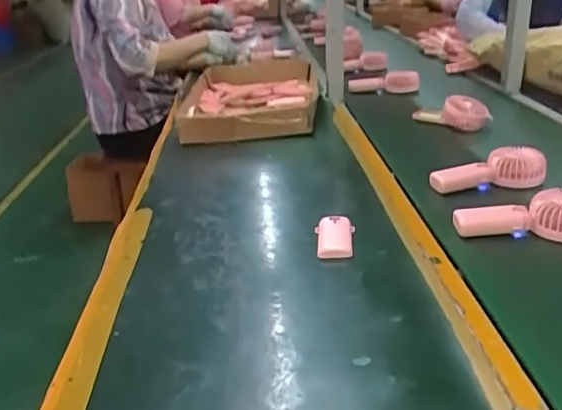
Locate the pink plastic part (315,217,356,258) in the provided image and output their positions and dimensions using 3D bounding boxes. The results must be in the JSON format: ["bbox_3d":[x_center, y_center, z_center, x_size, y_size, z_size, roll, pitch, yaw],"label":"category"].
[{"bbox_3d":[0.070,0.040,0.719,0.049,0.019,0.073,-2,25,2],"label":"pink plastic part"}]

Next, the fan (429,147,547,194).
[{"bbox_3d":[0.312,-0.051,0.857,0.178,0.055,0.049,-4,25,-3],"label":"fan"}]

